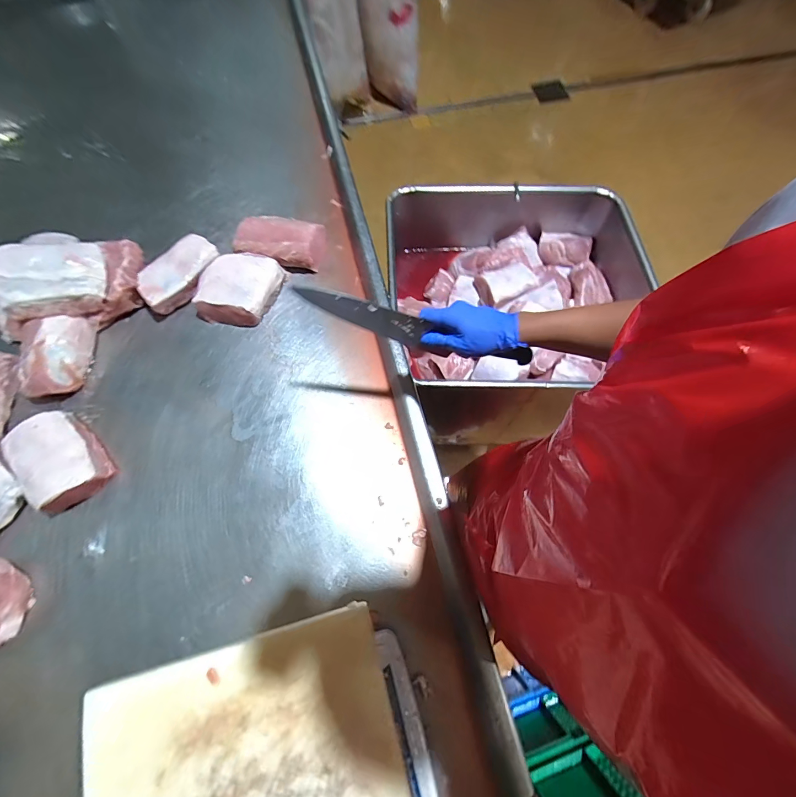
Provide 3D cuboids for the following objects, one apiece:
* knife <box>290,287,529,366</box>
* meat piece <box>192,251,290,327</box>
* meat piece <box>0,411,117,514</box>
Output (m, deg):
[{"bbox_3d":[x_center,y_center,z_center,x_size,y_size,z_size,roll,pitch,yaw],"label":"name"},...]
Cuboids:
[{"bbox_3d":[0.031,-0.096,0.526,0.353,0.042,0.026,14,70,-13],"label":"knife"},{"bbox_3d":[-0.318,-0.226,0.724,0.130,0.071,0.157,18,71,7],"label":"meat piece"},{"bbox_3d":[-0.578,0.105,0.608,0.114,0.059,0.158,-43,75,-14],"label":"meat piece"}]

